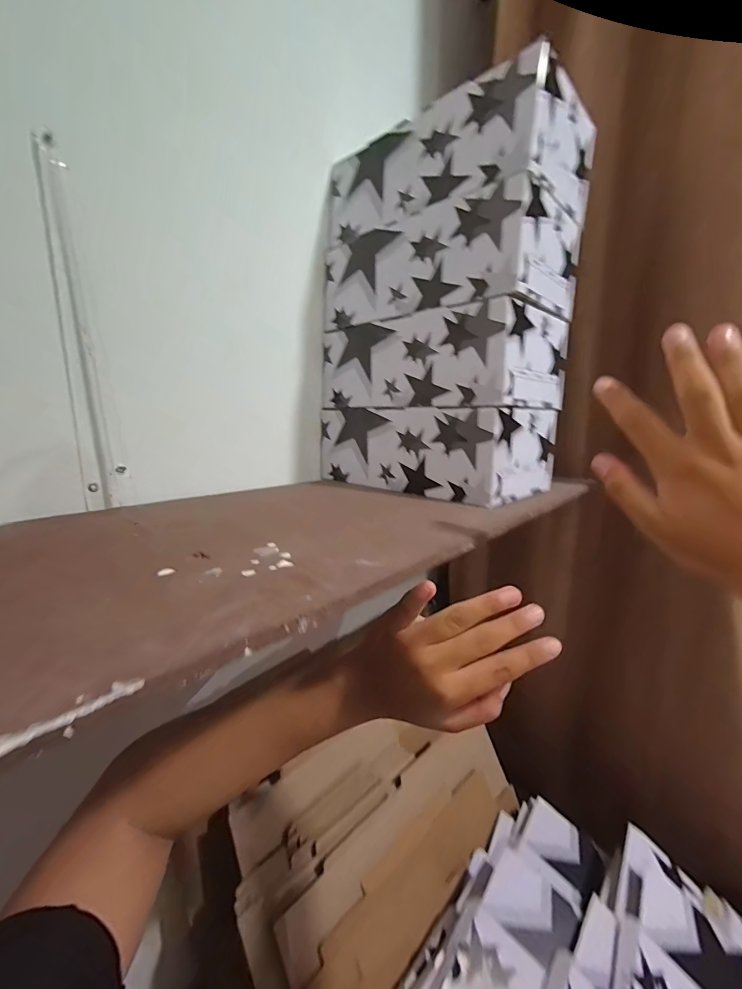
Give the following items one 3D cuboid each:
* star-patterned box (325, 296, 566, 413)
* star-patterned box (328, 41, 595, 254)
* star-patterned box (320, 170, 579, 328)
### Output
[{"bbox_3d":[0.080,-0.162,0.513,0.139,0.098,0.262,-12,19,-42],"label":"star-patterned box"},{"bbox_3d":[0.089,-0.356,0.475,0.146,0.099,0.262,-12,19,-42],"label":"star-patterned box"},{"bbox_3d":[0.080,-0.260,0.492,0.272,0.094,0.136,13,18,40],"label":"star-patterned box"}]

